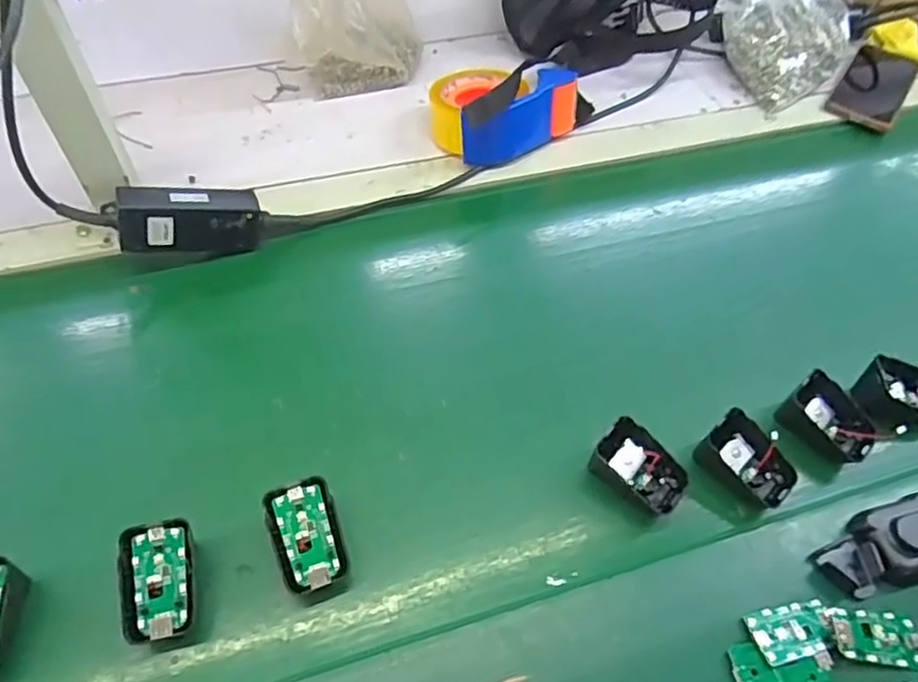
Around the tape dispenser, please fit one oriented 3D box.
[{"bbox_3d":[0.053,-0.258,0.692,0.165,0.070,0.112,-25,58,-22],"label":"tape dispenser"}]

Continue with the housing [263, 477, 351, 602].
[{"bbox_3d":[-0.100,0.130,0.421,0.044,0.011,0.073,-14,74,-16],"label":"housing"}]

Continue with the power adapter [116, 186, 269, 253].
[{"bbox_3d":[-0.235,-0.105,0.564,0.116,0.053,0.026,-6,51,-31],"label":"power adapter"}]

